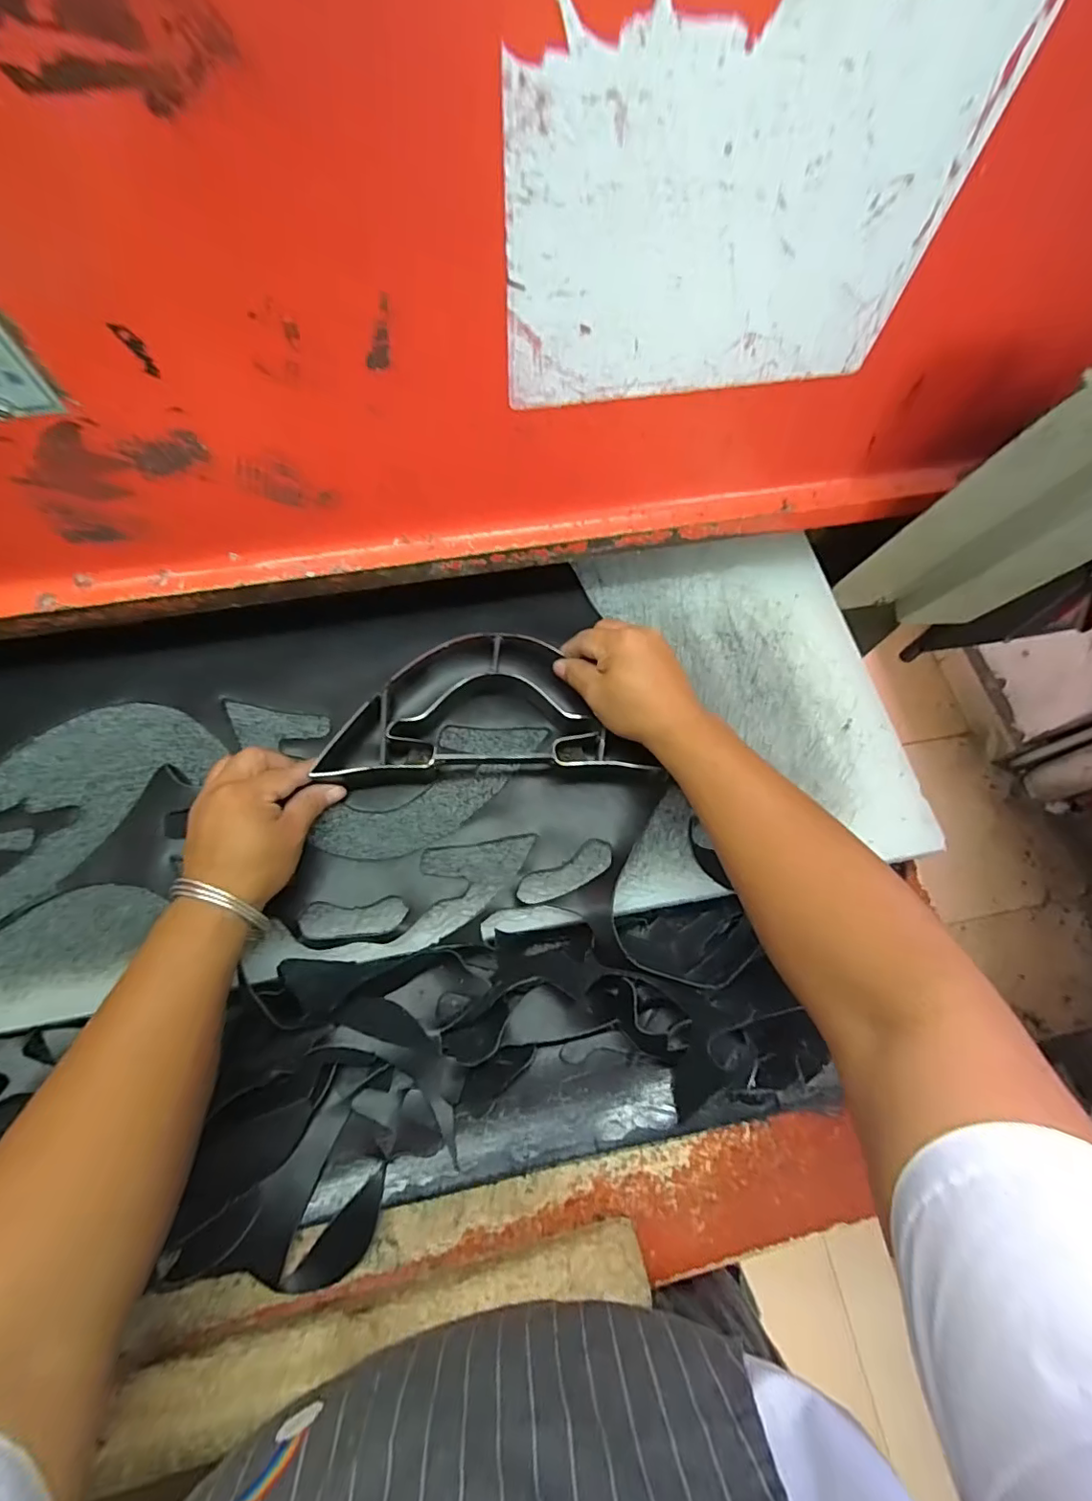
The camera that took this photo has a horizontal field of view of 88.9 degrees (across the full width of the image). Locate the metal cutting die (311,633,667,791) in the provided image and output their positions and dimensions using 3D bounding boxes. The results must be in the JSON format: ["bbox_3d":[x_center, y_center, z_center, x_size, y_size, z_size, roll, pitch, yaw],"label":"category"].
[{"bbox_3d":[-0.042,-0.034,0.450,0.247,0.038,0.118,-2,69,-3],"label":"metal cutting die"}]

